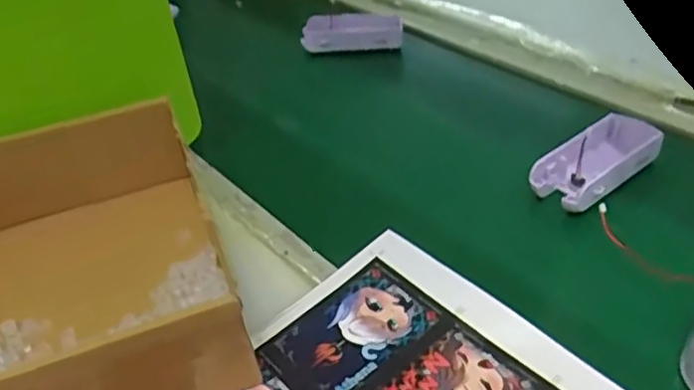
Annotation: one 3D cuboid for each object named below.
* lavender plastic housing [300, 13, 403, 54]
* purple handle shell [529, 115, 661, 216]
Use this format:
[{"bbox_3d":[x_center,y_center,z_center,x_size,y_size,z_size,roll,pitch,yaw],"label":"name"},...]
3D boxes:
[{"bbox_3d":[0.005,-0.187,0.747,0.114,0.034,0.040,1,38,11],"label":"lavender plastic housing"},{"bbox_3d":[0.195,-0.027,0.506,0.115,0.029,0.051,-31,43,-29],"label":"purple handle shell"}]

